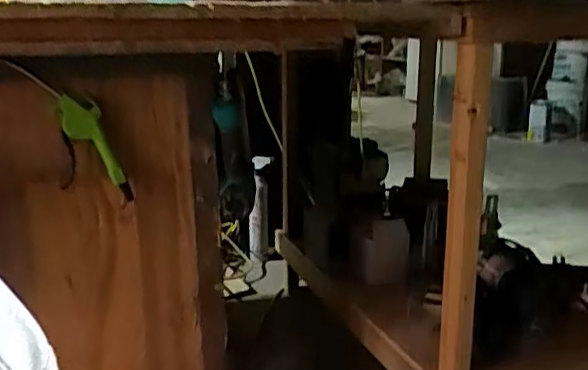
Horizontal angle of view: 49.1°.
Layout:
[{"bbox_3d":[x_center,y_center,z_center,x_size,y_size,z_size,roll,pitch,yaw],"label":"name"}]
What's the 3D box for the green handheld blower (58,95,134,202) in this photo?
[{"bbox_3d":[-0.273,-0.050,0.901,0.055,0.163,0.023,-30,17,0],"label":"green handheld blower"}]

